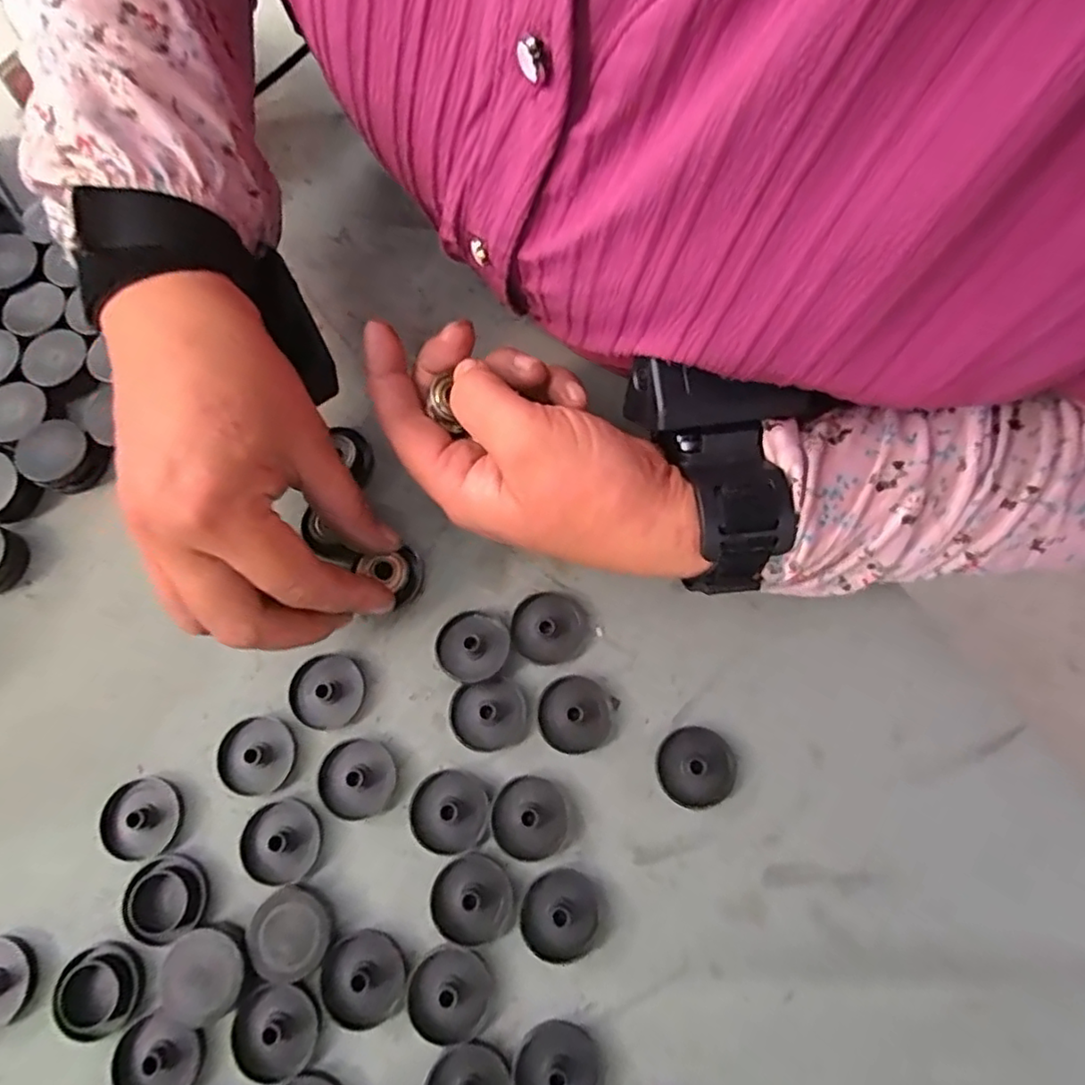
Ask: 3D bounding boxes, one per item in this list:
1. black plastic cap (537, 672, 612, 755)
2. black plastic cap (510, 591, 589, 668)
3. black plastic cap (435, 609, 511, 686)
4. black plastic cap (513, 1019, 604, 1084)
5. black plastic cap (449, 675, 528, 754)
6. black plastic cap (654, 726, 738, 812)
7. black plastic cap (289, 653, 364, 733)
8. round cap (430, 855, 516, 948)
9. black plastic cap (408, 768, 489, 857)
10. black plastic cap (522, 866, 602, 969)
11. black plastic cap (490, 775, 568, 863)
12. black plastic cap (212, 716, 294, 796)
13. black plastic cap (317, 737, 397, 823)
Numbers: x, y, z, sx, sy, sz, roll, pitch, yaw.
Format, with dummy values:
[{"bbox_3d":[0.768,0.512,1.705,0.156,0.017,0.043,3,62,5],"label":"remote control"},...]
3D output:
[{"bbox_3d":[0.014,0.076,0.280,0.031,0.007,0.032,0,72,1],"label":"black plastic cap"},{"bbox_3d":[0.003,0.039,0.291,0.034,0.006,0.033,0,72,1],"label":"black plastic cap"},{"bbox_3d":[-0.032,0.047,0.288,0.032,0.010,0.032,0,72,1],"label":"black plastic cap"},{"bbox_3d":[0.006,0.202,0.240,0.032,0.009,0.033,0,72,1],"label":"black plastic cap"},{"bbox_3d":[-0.024,0.076,0.280,0.033,0.007,0.030,0,72,1],"label":"black plastic cap"},{"bbox_3d":[0.066,0.096,0.272,0.033,0.008,0.033,0,72,1],"label":"black plastic cap"},{"bbox_3d":[-0.097,0.066,0.285,0.031,0.005,0.032,26,74,9],"label":"black plastic cap"},{"bbox_3d":[-0.029,0.146,0.259,0.033,0.006,0.032,0,72,1],"label":"round cap"},{"bbox_3d":[-0.040,0.114,0.268,0.032,0.005,0.032,0,72,1],"label":"black plastic cap"},{"bbox_3d":[0.007,0.151,0.257,0.030,0.007,0.033,0,72,1],"label":"black plastic cap"},{"bbox_3d":[-0.005,0.116,0.267,0.031,0.006,0.032,0,72,1],"label":"black plastic cap"},{"bbox_3d":[-0.125,0.093,0.277,0.033,0.006,0.032,0,72,1],"label":"black plastic cap"},{"bbox_3d":[-0.081,0.101,0.273,0.033,0.006,0.032,0,72,1],"label":"black plastic cap"}]

